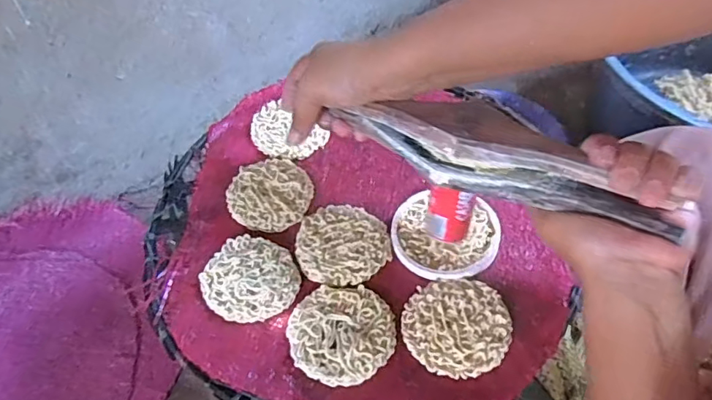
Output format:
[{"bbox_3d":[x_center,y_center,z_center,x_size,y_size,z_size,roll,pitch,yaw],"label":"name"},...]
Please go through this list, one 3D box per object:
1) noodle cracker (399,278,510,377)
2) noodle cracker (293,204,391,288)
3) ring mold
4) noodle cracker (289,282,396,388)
[{"bbox_3d":[0.071,0.087,0.373,0.073,0.007,0.073,-2,50,2],"label":"noodle cracker"},{"bbox_3d":[-0.011,0.034,0.427,0.073,0.005,0.074,-2,50,2],"label":"noodle cracker"},{"bbox_3d":[0.072,0.027,0.429,0.087,0.012,0.083,-2,50,2],"label":"ring mold"},{"bbox_3d":[-0.011,0.094,0.375,0.074,0.006,0.074,-2,50,2],"label":"noodle cracker"}]

